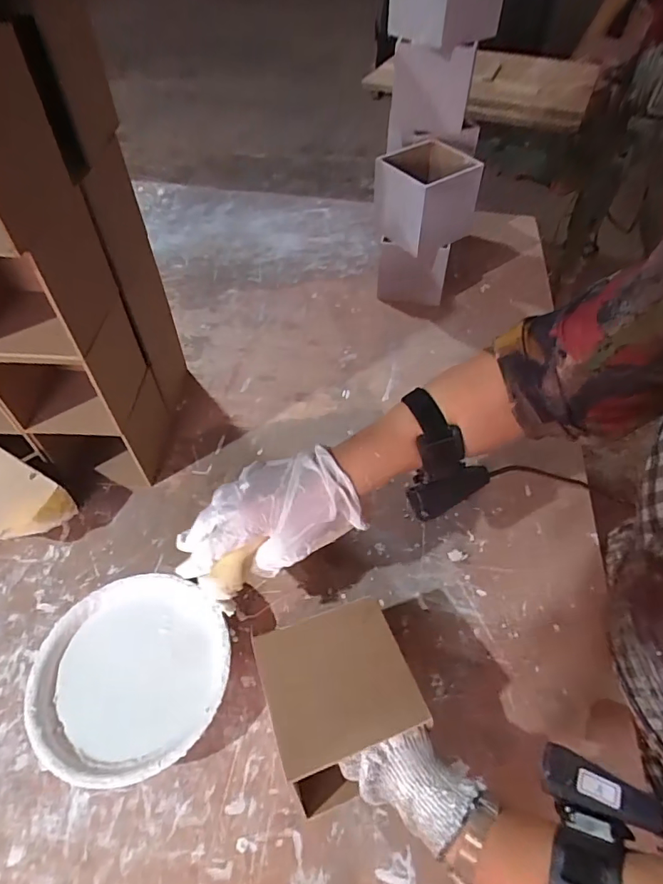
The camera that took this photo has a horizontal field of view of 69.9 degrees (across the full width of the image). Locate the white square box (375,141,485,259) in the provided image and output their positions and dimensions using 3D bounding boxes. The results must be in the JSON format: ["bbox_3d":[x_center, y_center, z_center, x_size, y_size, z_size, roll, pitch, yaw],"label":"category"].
[{"bbox_3d":[0.137,-0.362,0.705,0.102,0.104,0.116,-31,58,-23],"label":"white square box"}]

